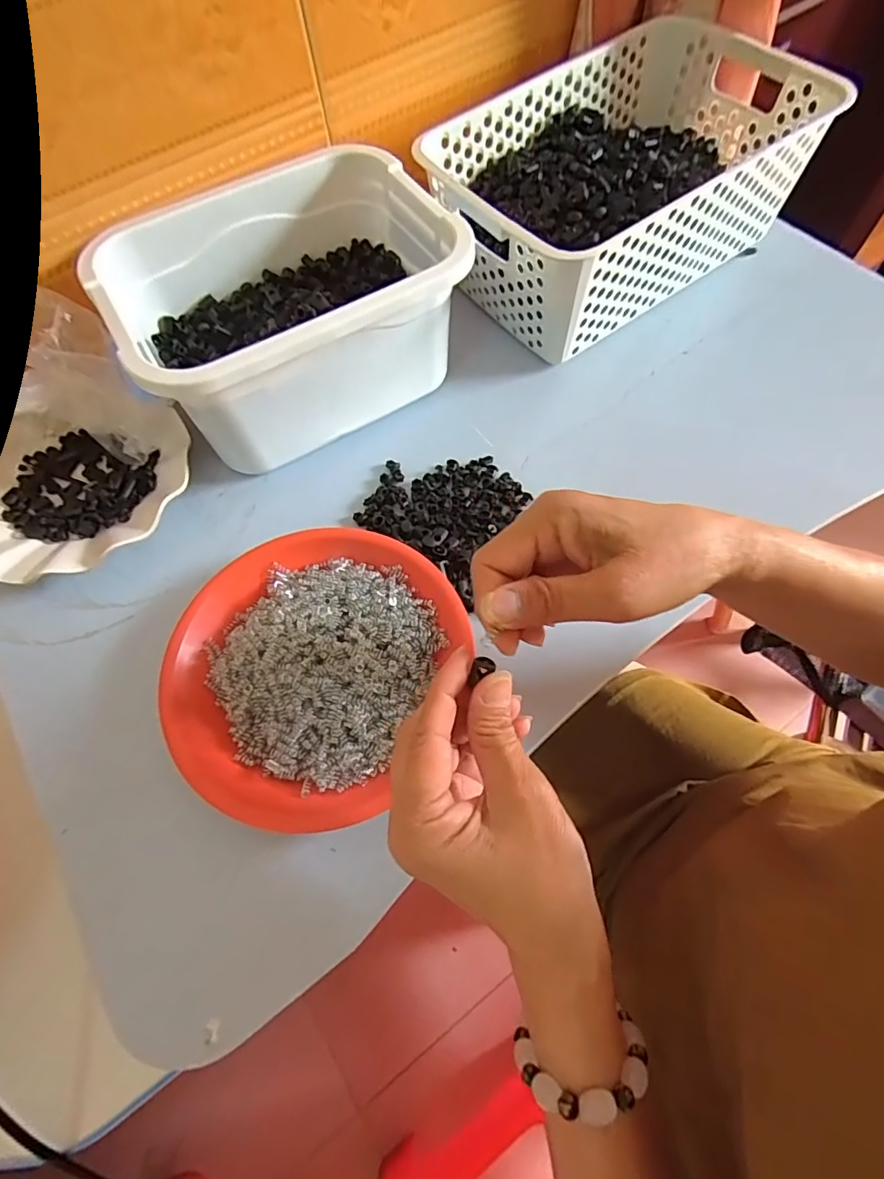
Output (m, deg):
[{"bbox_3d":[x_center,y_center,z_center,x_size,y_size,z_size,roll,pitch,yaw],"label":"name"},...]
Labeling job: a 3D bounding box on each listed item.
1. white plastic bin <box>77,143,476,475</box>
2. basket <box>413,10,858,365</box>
[{"bbox_3d":[-0.117,-0.219,0.428,0.246,0.121,0.188,-29,67,-10],"label":"white plastic bin"},{"bbox_3d":[0.152,-0.353,0.478,0.304,0.127,0.202,-33,68,-11],"label":"basket"}]

